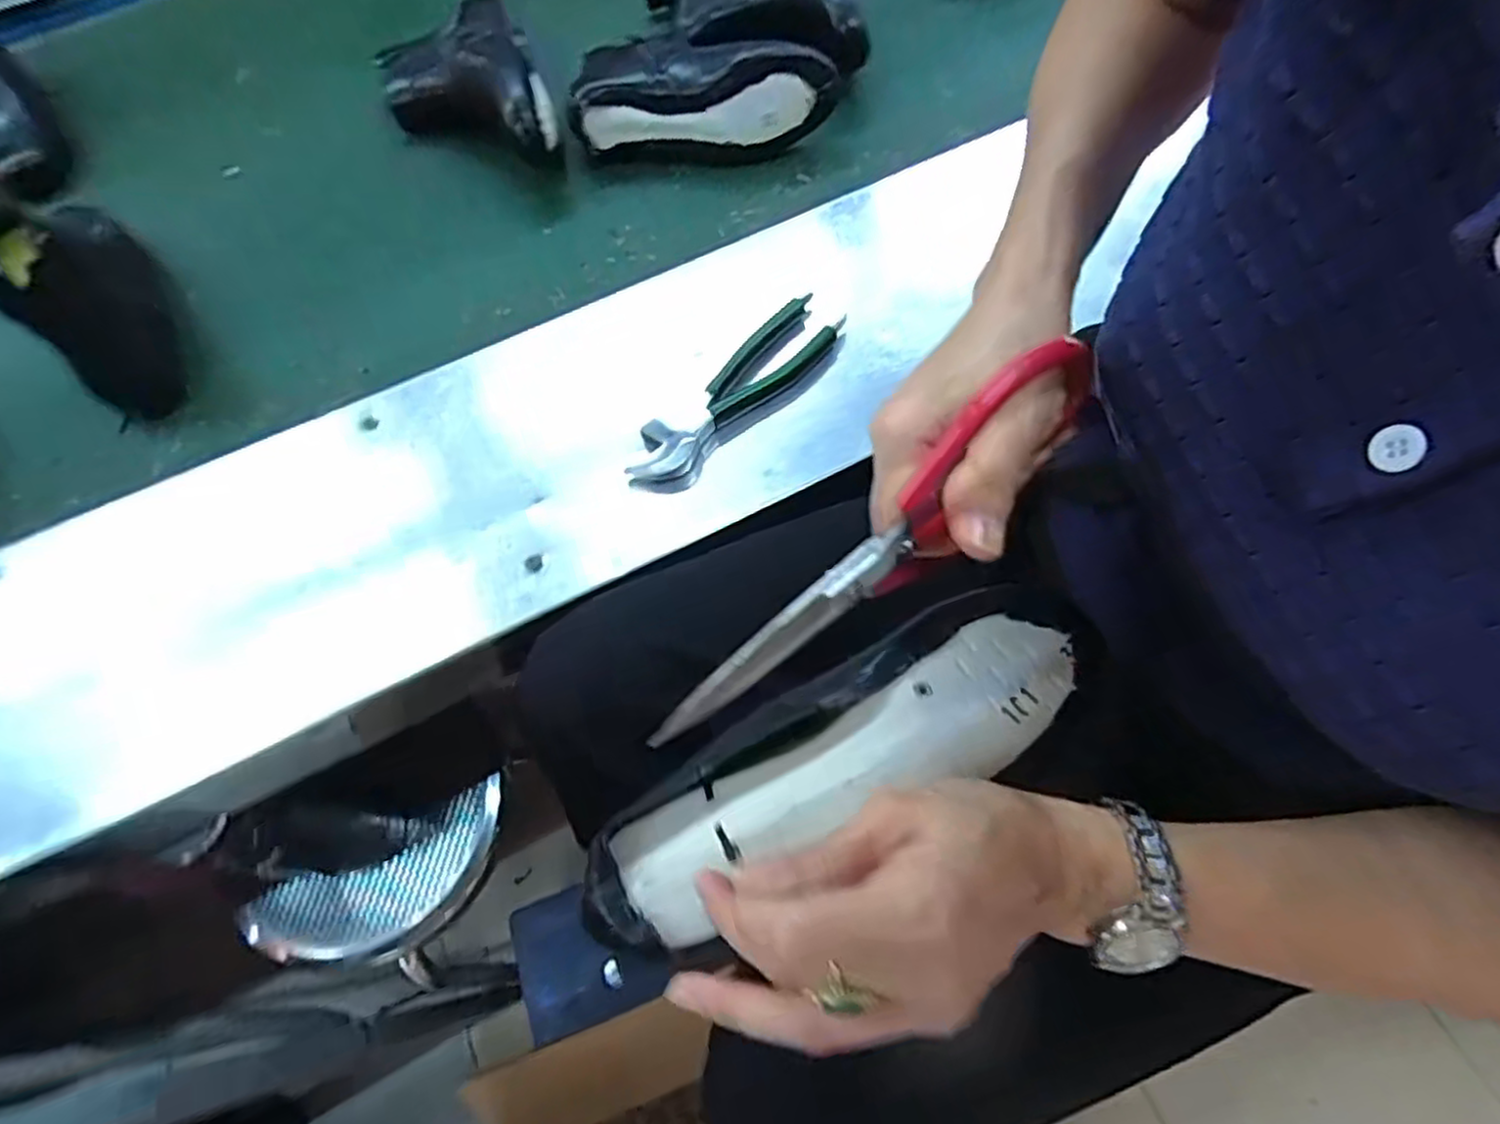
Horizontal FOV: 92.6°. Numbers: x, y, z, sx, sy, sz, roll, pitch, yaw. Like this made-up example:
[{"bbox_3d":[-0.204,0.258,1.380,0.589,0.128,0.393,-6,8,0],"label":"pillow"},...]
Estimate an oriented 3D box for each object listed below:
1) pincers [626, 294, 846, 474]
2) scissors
[{"bbox_3d":[-0.009,-0.123,0.510,0.045,0.018,0.182,40,73,19],"label":"pincers"},{"bbox_3d":[0.051,-0.004,0.262,0.200,0.063,0.016,-43,67,-3],"label":"scissors"}]

